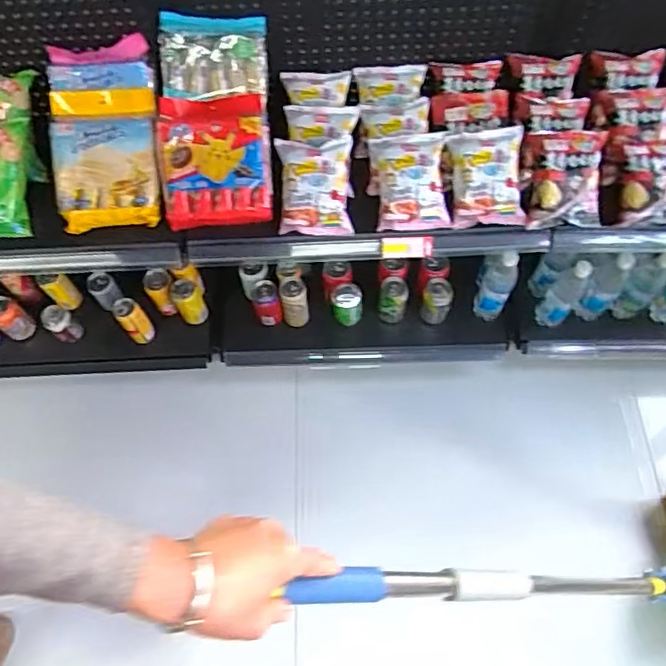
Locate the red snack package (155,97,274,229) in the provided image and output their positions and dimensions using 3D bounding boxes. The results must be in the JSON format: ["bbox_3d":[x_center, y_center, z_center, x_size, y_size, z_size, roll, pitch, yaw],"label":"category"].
[{"bbox_3d":[-0.215,-0.320,1.083,0.192,0.061,0.237,-4,95,-2],"label":"red snack package"}]

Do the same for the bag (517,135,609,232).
[{"bbox_3d":[0.426,-0.285,1.087,0.141,0.059,0.178,4,93,18],"label":"bag"}]

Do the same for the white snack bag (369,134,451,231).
[{"bbox_3d":[0.145,-0.280,1.084,0.137,0.043,0.172,-4,100,-1],"label":"white snack bag"}]

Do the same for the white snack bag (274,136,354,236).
[{"bbox_3d":[-0.034,-0.268,1.079,0.134,0.041,0.172,-1,105,1],"label":"white snack bag"}]

